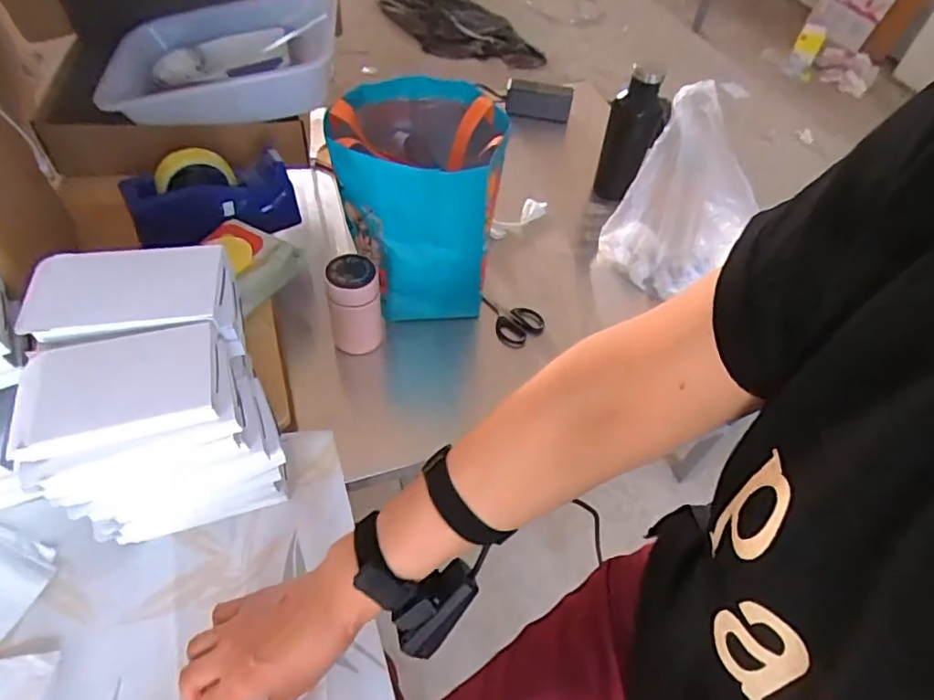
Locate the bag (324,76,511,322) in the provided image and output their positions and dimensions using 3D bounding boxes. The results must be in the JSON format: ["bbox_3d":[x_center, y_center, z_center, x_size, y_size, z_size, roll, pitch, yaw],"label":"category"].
[{"bbox_3d":[-0.067,-0.196,0.761,0.202,0.232,0.205,-5,52,-10],"label":"bag"}]

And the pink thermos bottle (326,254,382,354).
[{"bbox_3d":[-0.142,-0.047,0.734,0.067,0.148,0.061,-8,53,-12],"label":"pink thermos bottle"}]

